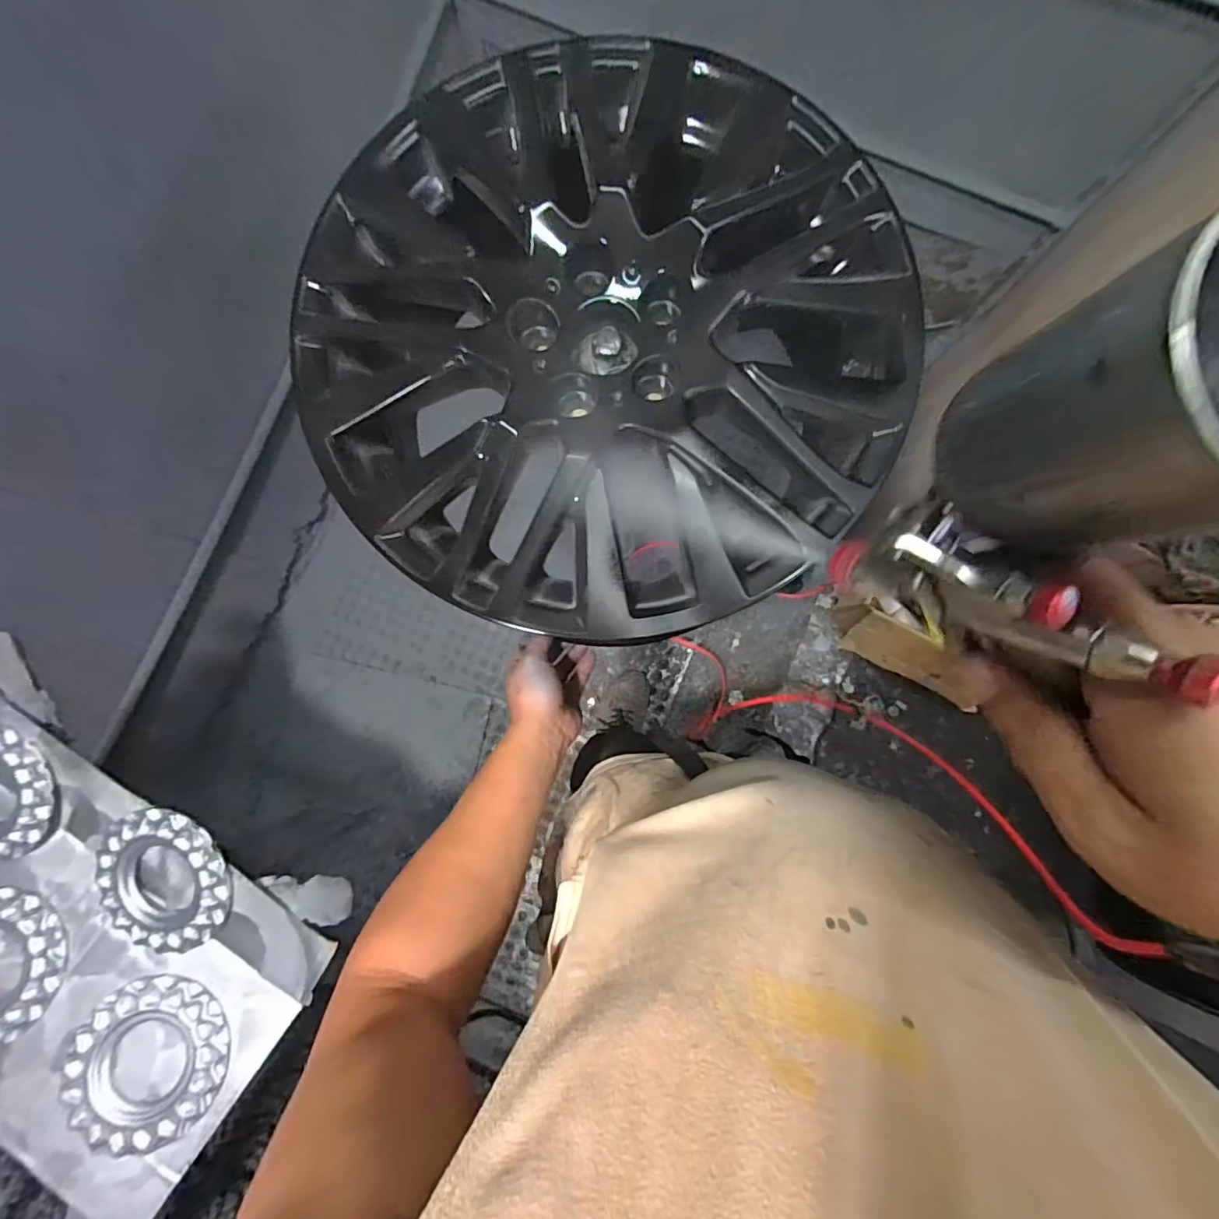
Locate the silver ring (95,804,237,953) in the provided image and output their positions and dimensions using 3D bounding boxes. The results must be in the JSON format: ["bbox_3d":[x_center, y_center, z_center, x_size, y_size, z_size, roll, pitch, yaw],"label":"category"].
[{"bbox_3d":[-0.514,0.311,0.632,0.168,0.013,0.161,1,95,10],"label":"silver ring"}]

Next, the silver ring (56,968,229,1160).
[{"bbox_3d":[-0.517,0.507,0.615,0.170,0.015,0.165,-26,80,-10],"label":"silver ring"}]

